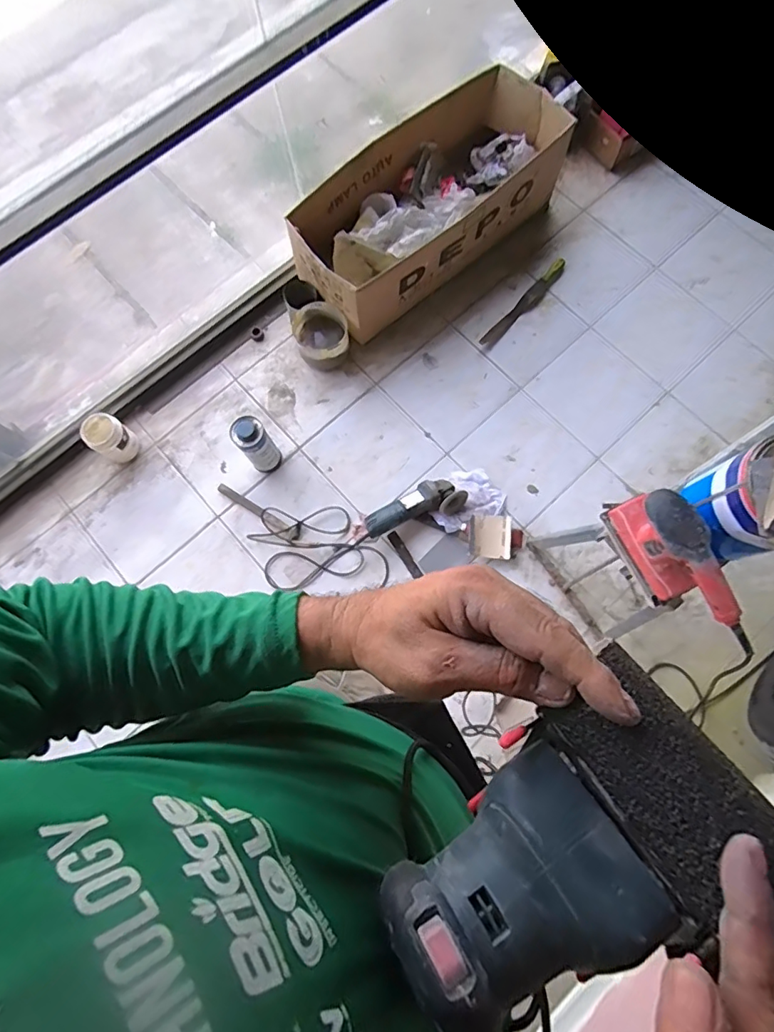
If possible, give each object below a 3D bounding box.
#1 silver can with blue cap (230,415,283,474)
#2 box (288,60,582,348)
[{"bbox_3d":[-0.364,-0.193,1.470,0.086,0.239,0.088,0,75,2],"label":"silver can with blue cap"},{"bbox_3d":[0.133,-0.945,1.606,0.894,0.283,0.389,-42,78,-9],"label":"box"}]

